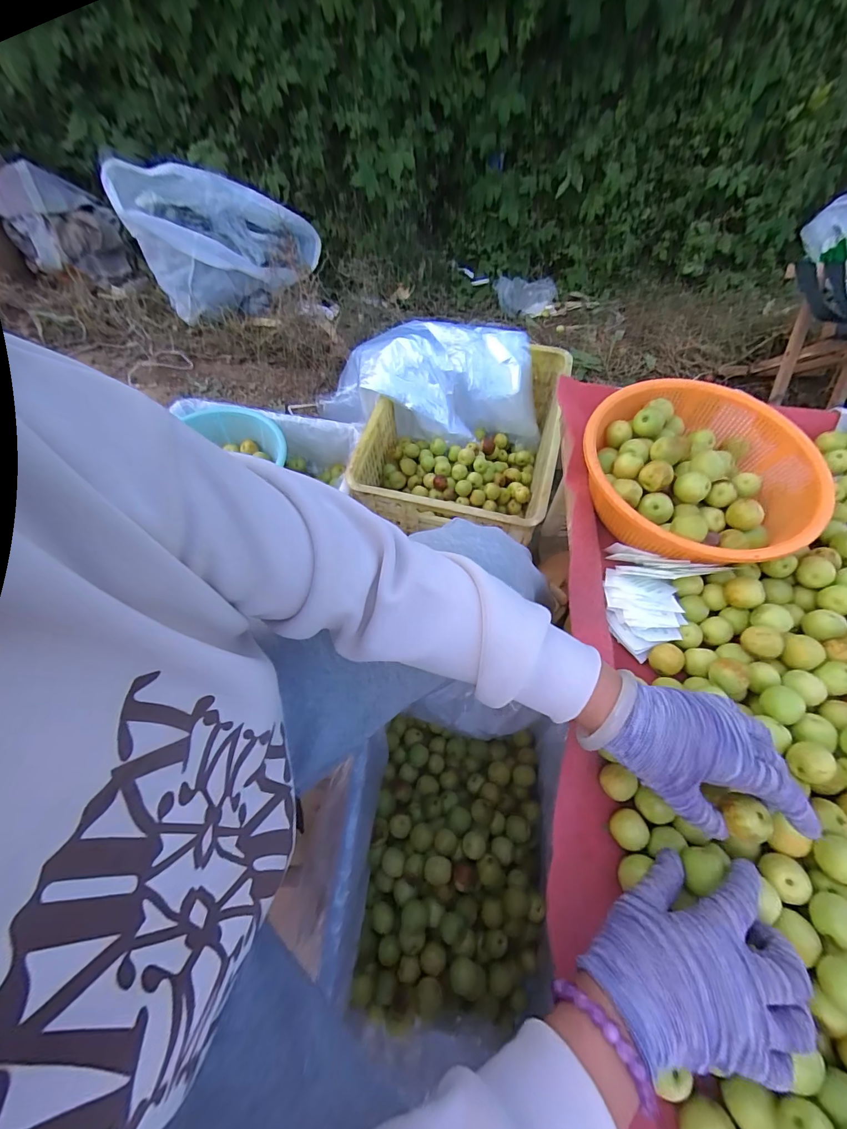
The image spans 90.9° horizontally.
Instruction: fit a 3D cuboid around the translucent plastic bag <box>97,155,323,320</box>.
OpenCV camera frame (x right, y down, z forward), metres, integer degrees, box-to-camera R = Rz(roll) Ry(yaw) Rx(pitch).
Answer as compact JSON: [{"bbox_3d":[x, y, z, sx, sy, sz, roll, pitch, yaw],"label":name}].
[{"bbox_3d":[-0.576,-0.974,1.245,0.516,0.274,0.305,-24,63,-11],"label":"translucent plastic bag"}]

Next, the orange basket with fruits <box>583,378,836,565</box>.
[{"bbox_3d":[0.334,-0.111,0.516,0.251,0.078,0.259,-1,61,1],"label":"orange basket with fruits"}]

